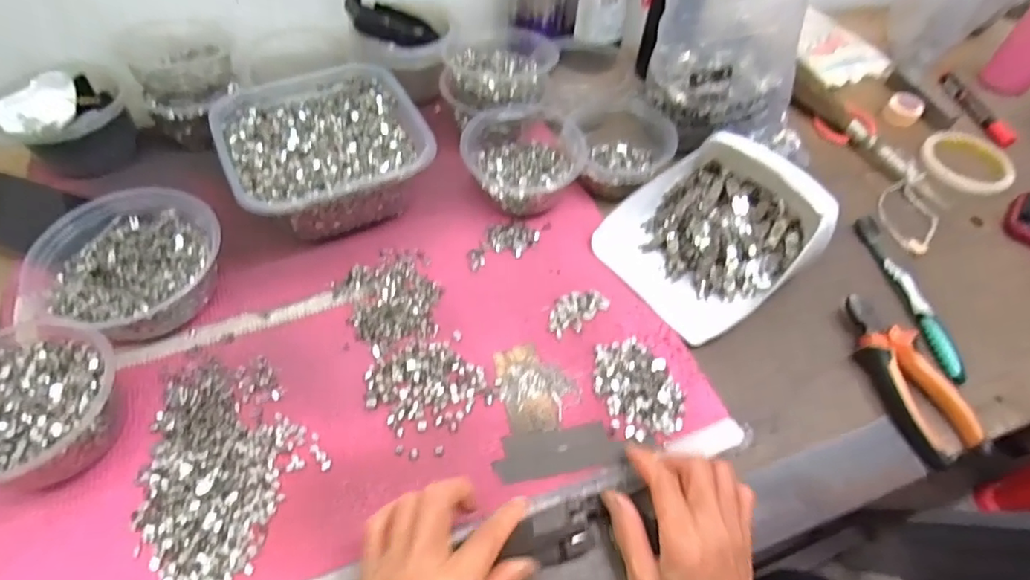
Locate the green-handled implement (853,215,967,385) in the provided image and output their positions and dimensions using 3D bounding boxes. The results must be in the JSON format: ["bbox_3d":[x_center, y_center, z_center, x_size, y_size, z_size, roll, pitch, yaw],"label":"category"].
[{"bbox_3d":[0.372,0.000,0.524,0.013,0.019,0.186,-3,56,-6],"label":"green-handled implement"}]

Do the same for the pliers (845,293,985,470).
[{"bbox_3d":[0.325,0.070,0.465,0.053,0.025,0.148,-9,57,-11],"label":"pliers"}]

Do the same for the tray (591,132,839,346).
[{"bbox_3d":[0.185,-0.063,0.508,0.174,0.084,0.153,-31,63,-23],"label":"tray"}]

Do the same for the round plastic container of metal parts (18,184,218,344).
[{"bbox_3d":[-0.313,-0.017,0.455,0.134,0.055,0.140,35,60,18],"label":"round plastic container of metal parts"}]

